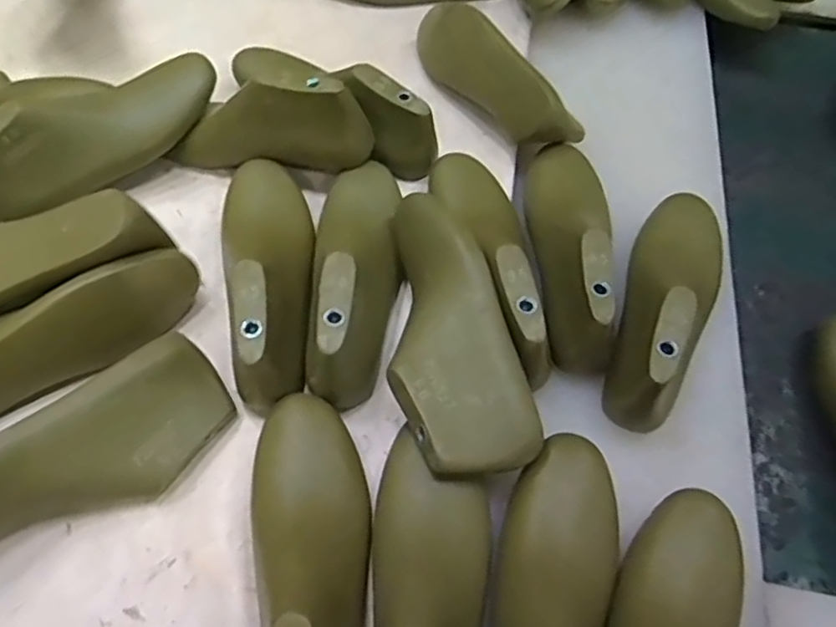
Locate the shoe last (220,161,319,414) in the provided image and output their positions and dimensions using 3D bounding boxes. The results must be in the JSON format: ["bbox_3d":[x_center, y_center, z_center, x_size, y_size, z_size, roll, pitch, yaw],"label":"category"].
[{"bbox_3d":[-0.136,-0.050,0.576,0.086,0.095,0.263,-10,59,-9],"label":"shoe last"}]

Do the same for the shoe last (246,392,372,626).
[{"bbox_3d":[-0.069,0.171,0.442,0.083,0.094,0.266,-9,58,-9],"label":"shoe last"}]

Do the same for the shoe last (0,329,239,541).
[{"bbox_3d":[-0.253,0.117,0.478,0.082,0.072,0.242,39,63,20],"label":"shoe last"}]

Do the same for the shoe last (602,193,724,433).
[{"bbox_3d":[0.223,-0.025,0.572,0.075,0.086,0.245,26,60,13],"label":"shoe last"}]

